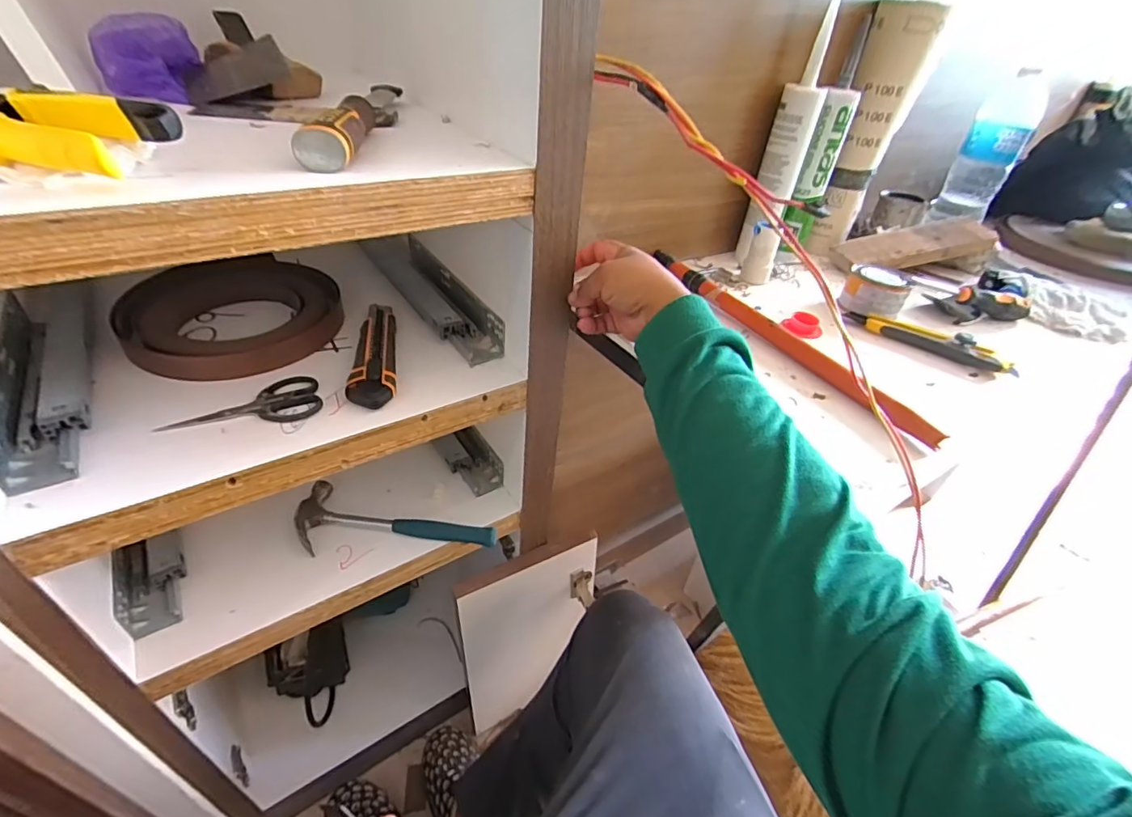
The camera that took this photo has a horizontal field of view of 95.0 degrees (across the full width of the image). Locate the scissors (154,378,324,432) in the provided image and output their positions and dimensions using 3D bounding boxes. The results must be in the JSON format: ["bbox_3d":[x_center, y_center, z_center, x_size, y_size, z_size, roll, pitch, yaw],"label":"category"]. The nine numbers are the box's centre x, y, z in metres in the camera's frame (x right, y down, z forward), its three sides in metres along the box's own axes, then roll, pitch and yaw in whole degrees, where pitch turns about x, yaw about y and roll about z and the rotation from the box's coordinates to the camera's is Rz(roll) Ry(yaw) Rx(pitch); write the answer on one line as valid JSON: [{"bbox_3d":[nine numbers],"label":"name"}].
[{"bbox_3d":[-0.303,-0.006,0.493,0.130,0.010,0.056,-5,40,-13],"label":"scissors"}]

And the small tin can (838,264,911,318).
[{"bbox_3d":[0.385,-0.145,0.645,0.073,0.047,0.066,27,44,24],"label":"small tin can"}]

